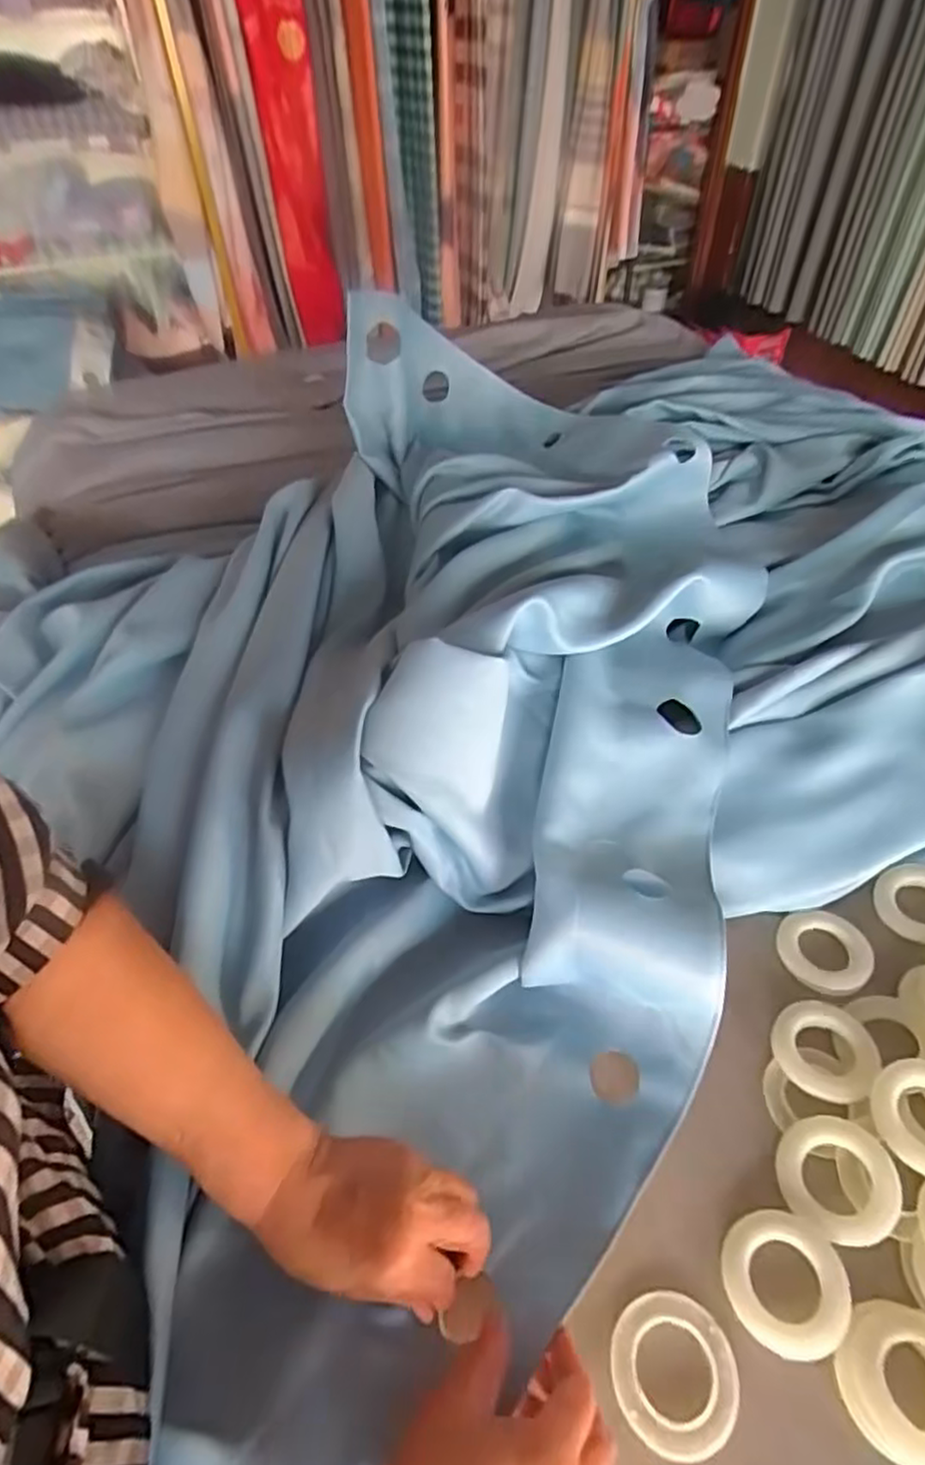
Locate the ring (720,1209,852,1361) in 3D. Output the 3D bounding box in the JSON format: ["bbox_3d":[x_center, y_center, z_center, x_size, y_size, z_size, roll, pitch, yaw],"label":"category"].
[{"bbox_3d":[0.196,0.333,0.416,0.068,0.013,0.068,-1,48,1],"label":"ring"}]

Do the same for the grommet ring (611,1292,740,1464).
[{"bbox_3d":[0.122,0.367,0.393,0.070,0.007,0.069,-1,48,1],"label":"grommet ring"}]

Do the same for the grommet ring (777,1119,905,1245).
[{"bbox_3d":[0.244,0.290,0.446,0.068,0.018,0.069,-1,48,1],"label":"grommet ring"}]

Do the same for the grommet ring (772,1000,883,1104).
[{"bbox_3d":[0.266,0.228,0.500,0.066,0.018,0.073,28,54,24],"label":"grommet ring"}]

